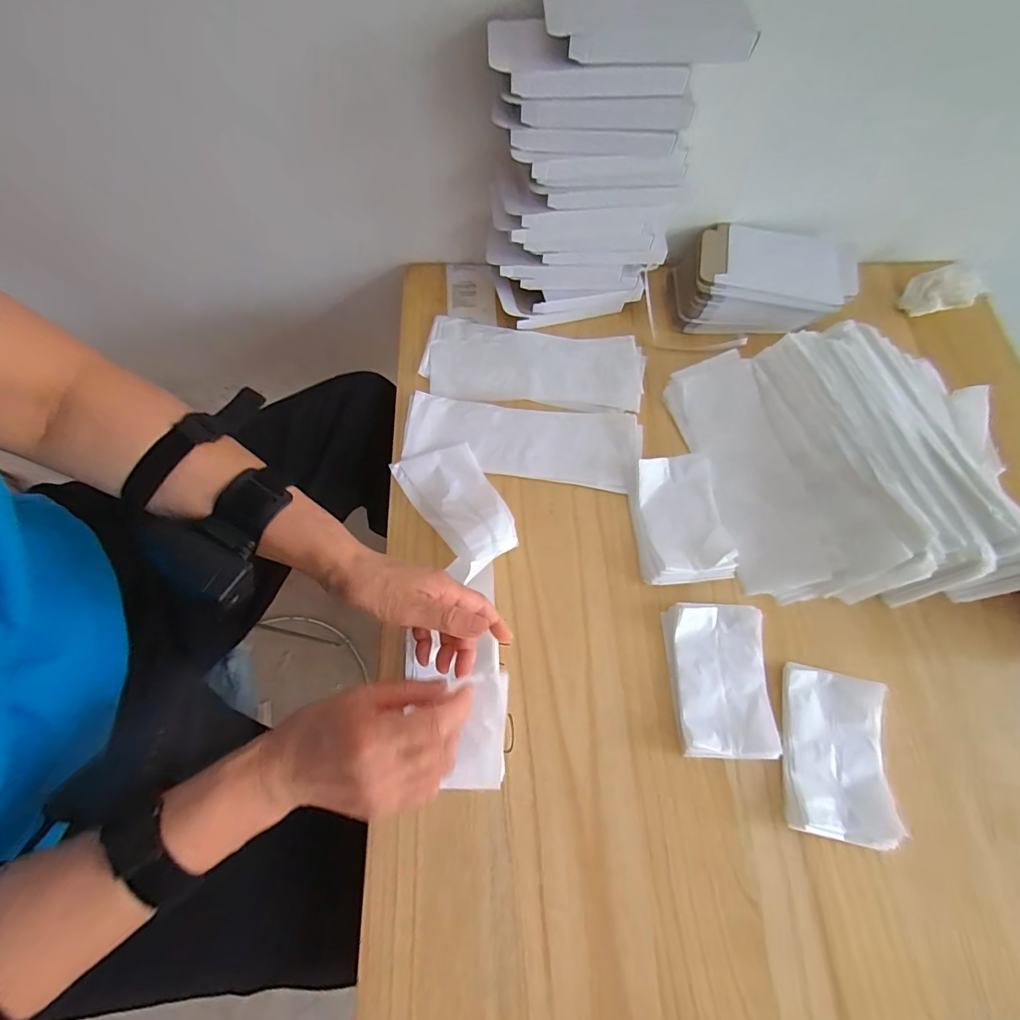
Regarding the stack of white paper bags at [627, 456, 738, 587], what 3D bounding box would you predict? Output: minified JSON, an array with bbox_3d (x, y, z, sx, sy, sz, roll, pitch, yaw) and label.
[{"bbox_3d":[0.175,0.009,0.476,0.090,0.017,0.131,-4,69,-2],"label":"stack of white paper bags"}]

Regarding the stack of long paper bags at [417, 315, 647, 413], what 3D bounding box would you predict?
[{"bbox_3d":[0.027,-0.173,0.552,0.259,0.012,0.108,8,69,2],"label":"stack of long paper bags"}]

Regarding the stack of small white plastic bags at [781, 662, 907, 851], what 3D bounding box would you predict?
[{"bbox_3d":[0.282,0.210,0.402,0.084,0.023,0.131,7,69,2],"label":"stack of small white plastic bags"}]

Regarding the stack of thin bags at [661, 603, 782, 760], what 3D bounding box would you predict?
[{"bbox_3d":[0.192,0.153,0.419,0.087,0.016,0.129,1,69,0],"label":"stack of thin bags"}]

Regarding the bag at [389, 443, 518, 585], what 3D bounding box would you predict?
[{"bbox_3d":[-0.052,-0.009,0.469,0.081,0.040,0.150,-30,72,-11],"label":"bag"}]

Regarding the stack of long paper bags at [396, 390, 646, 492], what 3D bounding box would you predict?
[{"bbox_3d":[0.014,-0.080,0.509,0.255,0.014,0.087,9,69,3],"label":"stack of long paper bags"}]

